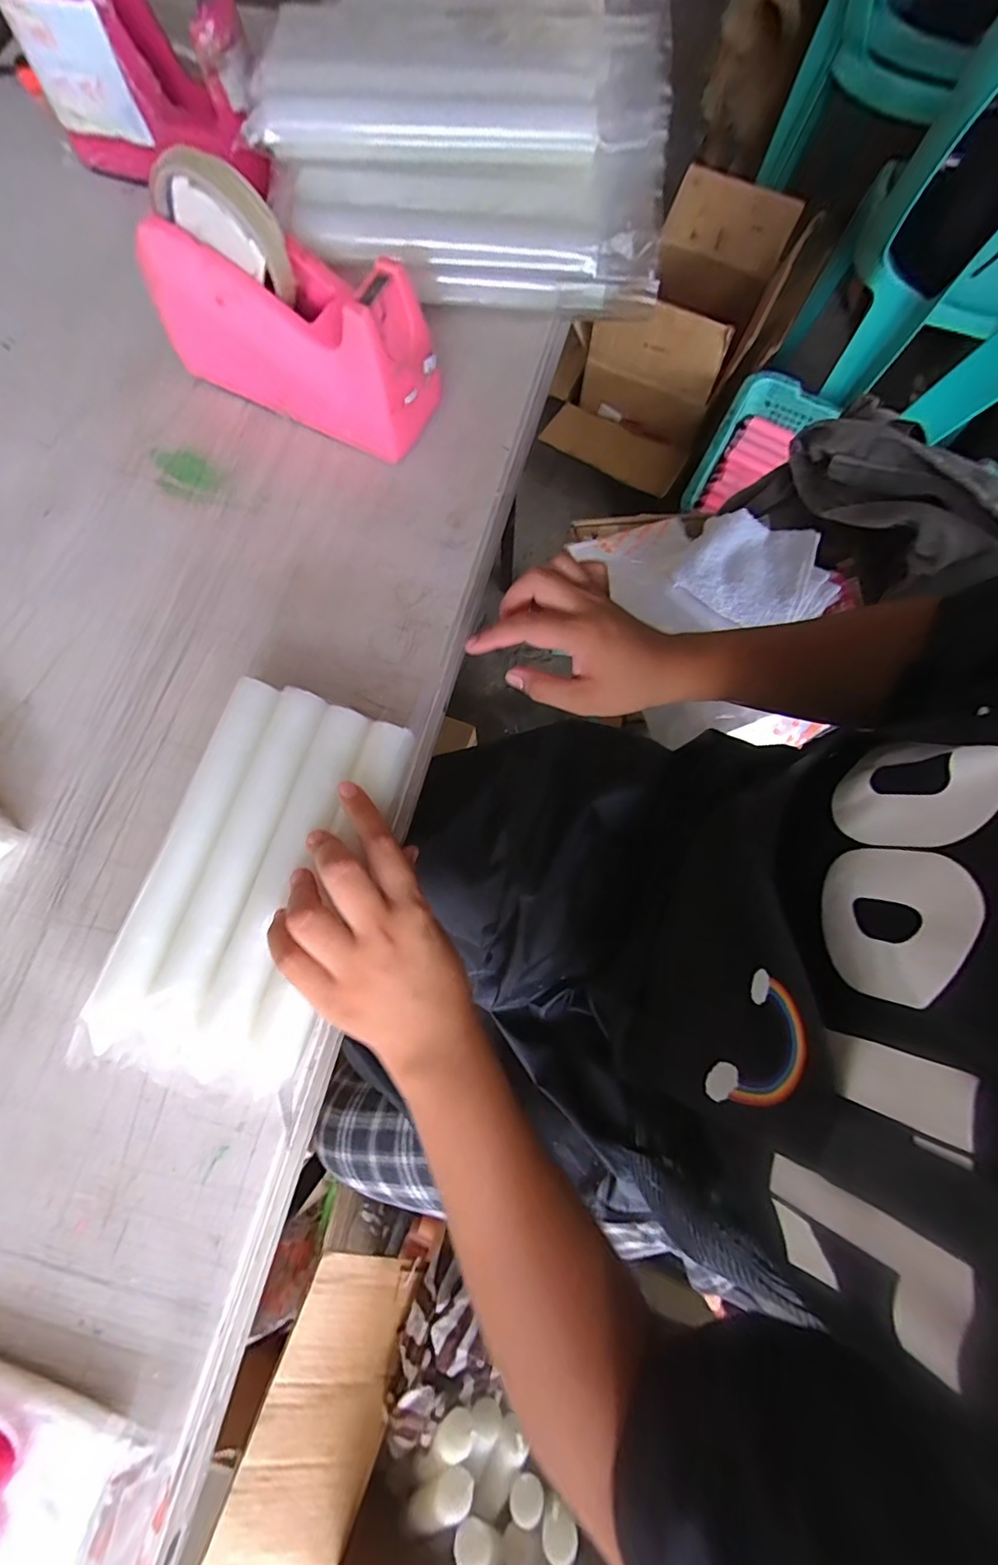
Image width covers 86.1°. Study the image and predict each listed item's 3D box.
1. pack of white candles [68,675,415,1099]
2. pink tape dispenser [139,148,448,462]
[{"bbox_3d":[-0.134,0.054,0.300,0.106,0.024,0.214,18,76,4],"label":"pack of white candles"},{"bbox_3d":[-0.139,-0.306,0.352,0.185,0.119,0.070,19,77,4],"label":"pink tape dispenser"}]

